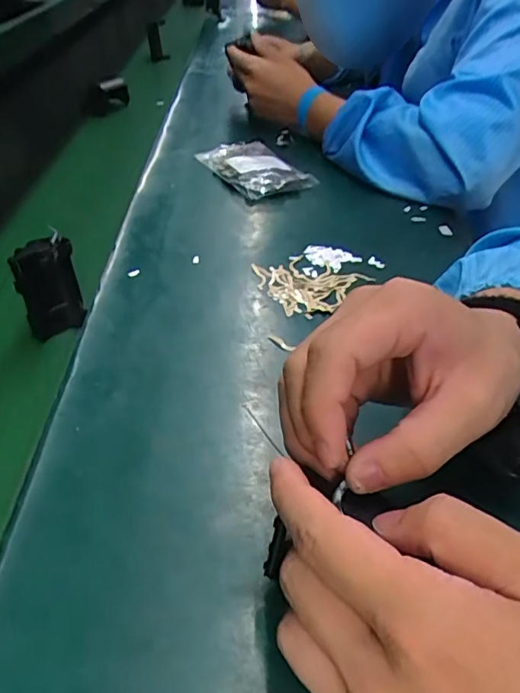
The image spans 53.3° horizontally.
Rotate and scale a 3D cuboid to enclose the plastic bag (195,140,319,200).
[{"bbox_3d":[-0.010,-0.219,0.641,0.087,0.020,0.157,-18,44,-22],"label":"plastic bag"}]

